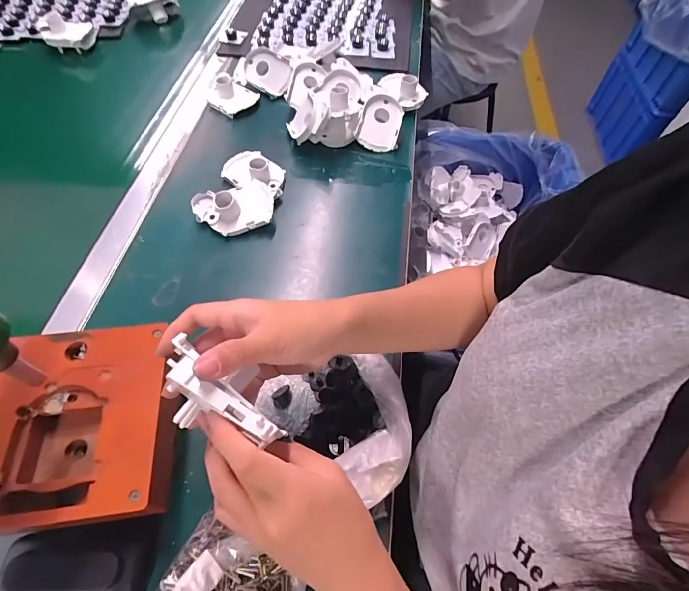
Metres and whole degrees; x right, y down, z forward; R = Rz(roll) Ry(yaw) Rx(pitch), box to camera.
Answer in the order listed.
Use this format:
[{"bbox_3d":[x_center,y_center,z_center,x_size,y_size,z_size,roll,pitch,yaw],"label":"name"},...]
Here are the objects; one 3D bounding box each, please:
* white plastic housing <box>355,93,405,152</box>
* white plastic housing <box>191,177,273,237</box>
[{"bbox_3d":[0.056,-0.268,0.593,0.066,0.013,0.087,12,86,-11],"label":"white plastic housing"},{"bbox_3d":[-0.140,-0.115,0.499,0.108,0.036,0.071,-18,63,-13],"label":"white plastic housing"}]

